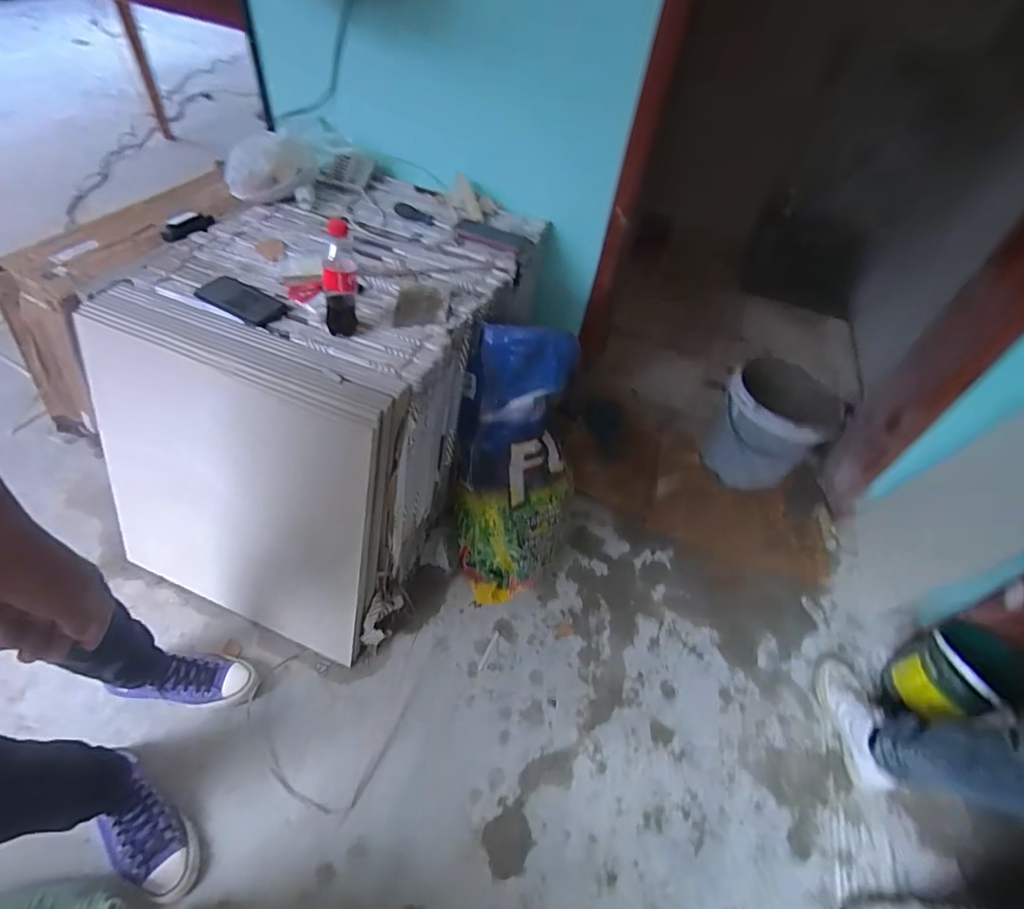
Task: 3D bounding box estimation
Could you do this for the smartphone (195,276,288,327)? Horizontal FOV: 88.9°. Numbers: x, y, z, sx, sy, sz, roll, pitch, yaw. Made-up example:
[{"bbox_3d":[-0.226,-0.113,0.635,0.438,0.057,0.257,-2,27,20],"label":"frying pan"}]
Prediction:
[{"bbox_3d":[-0.486,-0.279,0.941,0.166,0.007,0.074,26,54,14],"label":"smartphone"}]

